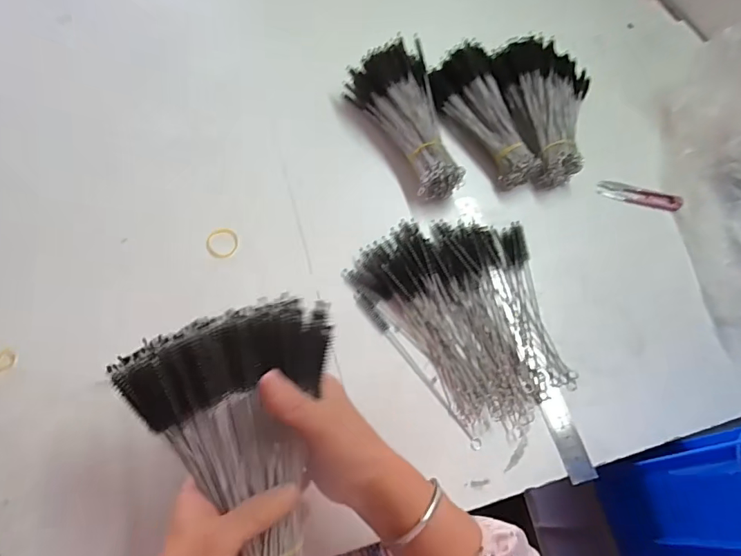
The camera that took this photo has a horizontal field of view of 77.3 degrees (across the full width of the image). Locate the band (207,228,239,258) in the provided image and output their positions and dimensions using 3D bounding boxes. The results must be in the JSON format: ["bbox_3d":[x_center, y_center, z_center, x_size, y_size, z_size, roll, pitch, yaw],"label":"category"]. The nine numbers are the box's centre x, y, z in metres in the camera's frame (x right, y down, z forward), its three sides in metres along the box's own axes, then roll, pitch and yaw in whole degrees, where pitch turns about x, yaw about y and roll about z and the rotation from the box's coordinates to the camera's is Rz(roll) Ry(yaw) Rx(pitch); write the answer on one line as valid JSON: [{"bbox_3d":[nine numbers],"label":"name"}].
[{"bbox_3d":[-0.169,-0.039,0.527,0.034,0.004,0.036,3,72,-8],"label":"band"}]

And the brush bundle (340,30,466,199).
[{"bbox_3d":[0.045,-0.192,0.573,0.092,0.077,0.203,-15,65,-11],"label":"brush bundle"}]

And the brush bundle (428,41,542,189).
[{"bbox_3d":[0.150,-0.210,0.615,0.077,0.070,0.200,-20,66,-13],"label":"brush bundle"}]

